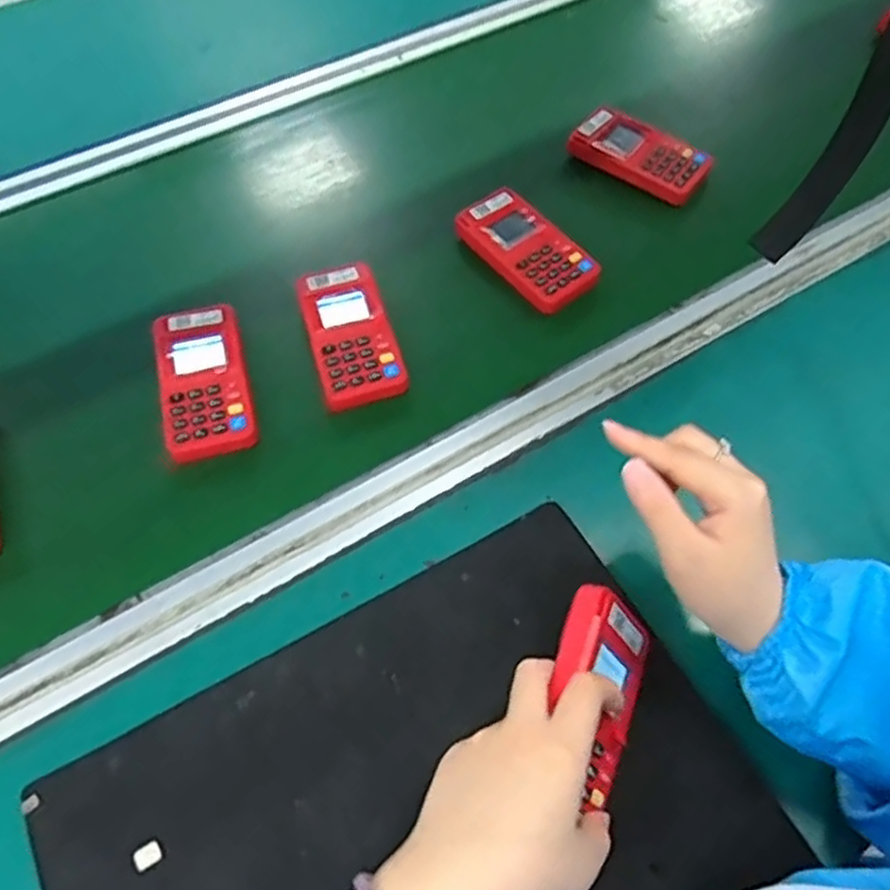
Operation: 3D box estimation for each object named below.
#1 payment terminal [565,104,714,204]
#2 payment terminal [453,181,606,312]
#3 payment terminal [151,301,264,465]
[{"bbox_3d":[0.179,-0.268,0.680,0.123,0.021,0.061,32,64,18],"label":"payment terminal"},{"bbox_3d":[0.066,-0.165,0.617,0.061,0.020,0.122,-36,65,-19],"label":"payment terminal"},{"bbox_3d":[-0.176,-0.046,0.551,0.066,0.020,0.120,-17,66,-8],"label":"payment terminal"}]

